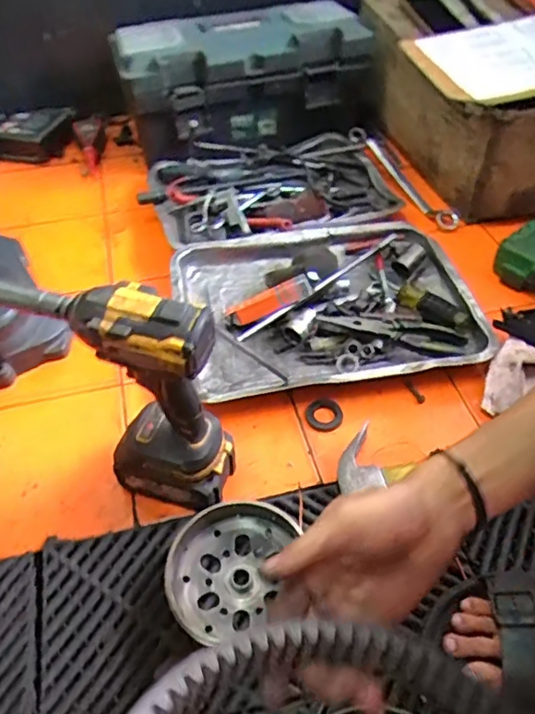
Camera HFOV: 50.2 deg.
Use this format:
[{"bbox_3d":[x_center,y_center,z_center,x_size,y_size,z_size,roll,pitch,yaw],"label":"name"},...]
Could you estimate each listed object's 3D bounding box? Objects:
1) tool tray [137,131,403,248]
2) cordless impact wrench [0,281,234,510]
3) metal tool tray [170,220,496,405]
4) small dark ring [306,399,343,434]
[{"bbox_3d":[0.005,-0.289,0.962,0.410,0.059,0.277,-13,49,-11],"label":"tool tray"},{"bbox_3d":[-0.133,0.036,0.540,0.194,0.251,0.072,17,51,16],"label":"cordless impact wrench"},{"bbox_3d":[0.075,-0.074,0.775,0.384,0.053,0.289,-9,48,-7],"label":"metal tool tray"},{"bbox_3d":[0.067,0.070,0.674,0.042,0.006,0.042,-4,61,7],"label":"small dark ring"}]

